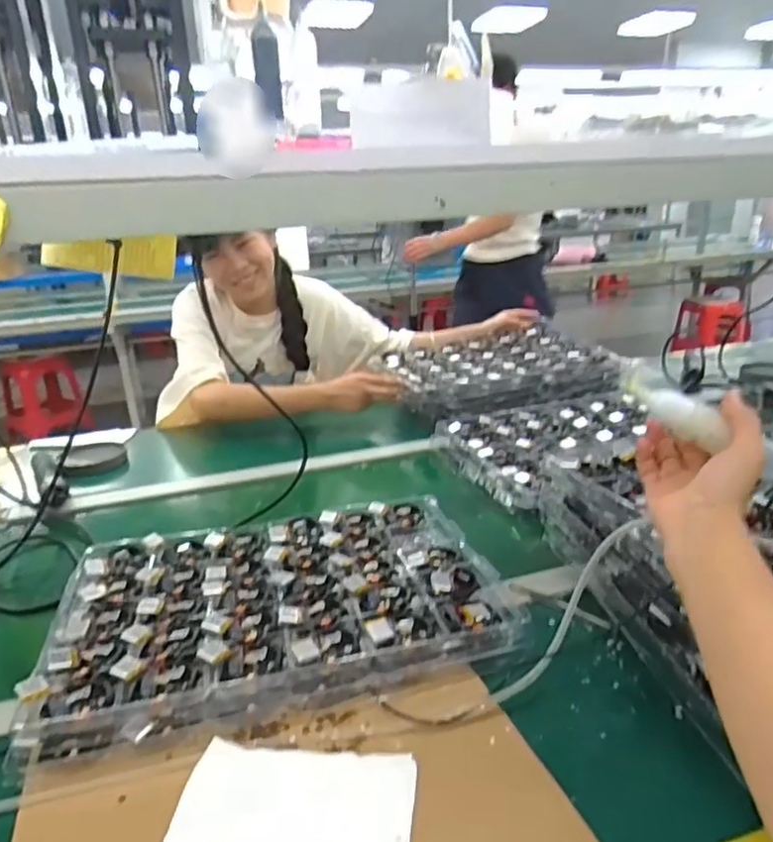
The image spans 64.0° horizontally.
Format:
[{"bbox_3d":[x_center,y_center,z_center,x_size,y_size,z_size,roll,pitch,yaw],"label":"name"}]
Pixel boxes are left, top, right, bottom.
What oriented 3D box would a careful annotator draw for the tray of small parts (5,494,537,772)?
[{"bbox_3d":[-0.112,0.182,0.657,0.437,0.042,0.290,-8,21,-14],"label":"tray of small parts"}]

